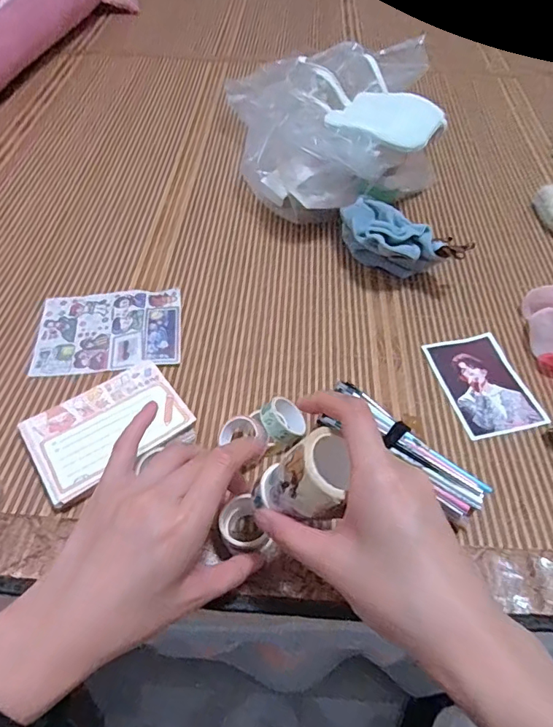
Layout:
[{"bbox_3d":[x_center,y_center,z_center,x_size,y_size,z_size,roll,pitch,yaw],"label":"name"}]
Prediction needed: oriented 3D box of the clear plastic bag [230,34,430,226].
[{"bbox_3d":[0.079,-0.311,0.622,0.258,0.115,0.298,-8,54,-8],"label":"clear plastic bag"}]

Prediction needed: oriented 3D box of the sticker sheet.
[{"bbox_3d":[-0.163,-0.034,0.472,0.136,0.008,0.100,-5,52,-4],"label":"sticker sheet"}]

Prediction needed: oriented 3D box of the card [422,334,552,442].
[{"bbox_3d":[0.190,0.018,0.442,0.074,0.004,0.107,-10,52,-9],"label":"card"}]

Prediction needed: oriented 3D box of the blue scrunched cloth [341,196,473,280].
[{"bbox_3d":[0.125,-0.125,0.514,0.141,0.060,0.065,31,58,19],"label":"blue scrunched cloth"}]

